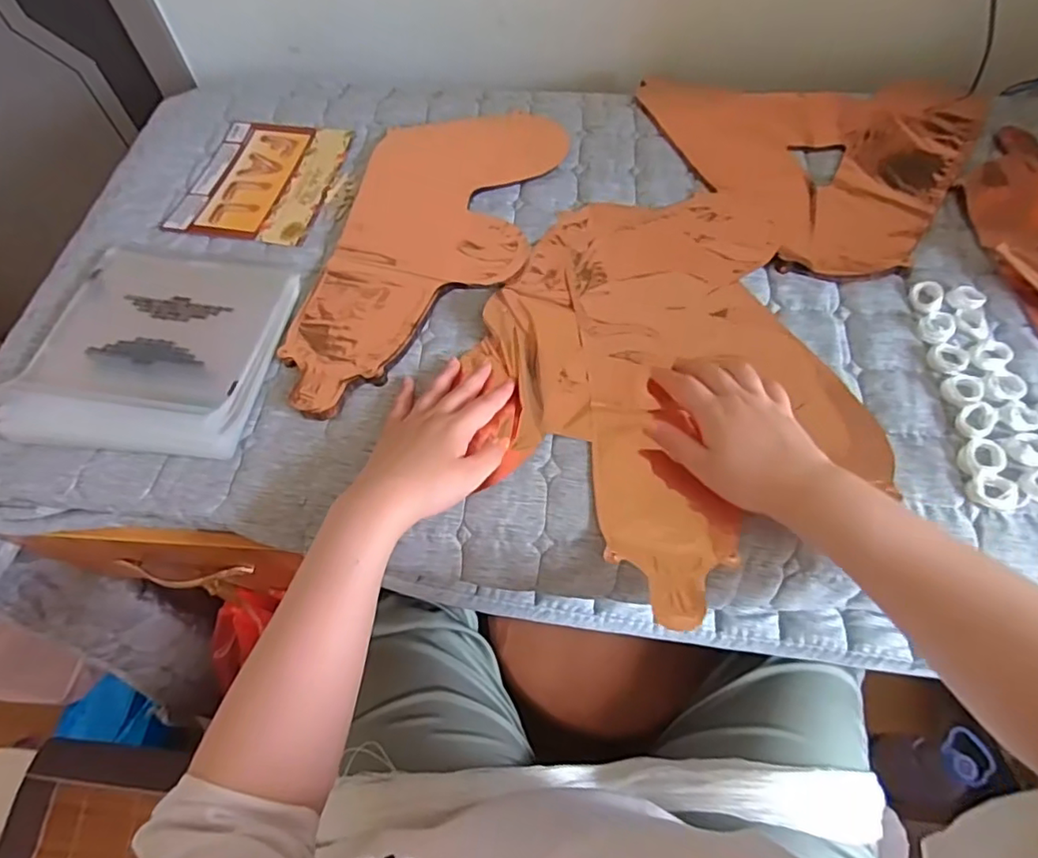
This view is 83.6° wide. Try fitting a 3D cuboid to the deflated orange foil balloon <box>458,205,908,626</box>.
[{"bbox_3d":[0.130,-0.054,0.521,0.301,0.023,0.410,-9,59,-3],"label":"deflated orange foil balloon"}]

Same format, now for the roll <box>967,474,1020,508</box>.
[{"bbox_3d":[0.362,0.048,0.443,0.031,0.012,0.023,6,60,6],"label":"roll"}]

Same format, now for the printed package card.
[{"bbox_3d":[-0.296,-0.289,0.673,0.162,0.009,0.188,10,60,8],"label":"printed package card"}]

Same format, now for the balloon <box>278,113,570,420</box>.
[{"bbox_3d":[-0.097,-0.199,0.608,0.205,0.010,0.435,12,61,9],"label":"balloon"}]

